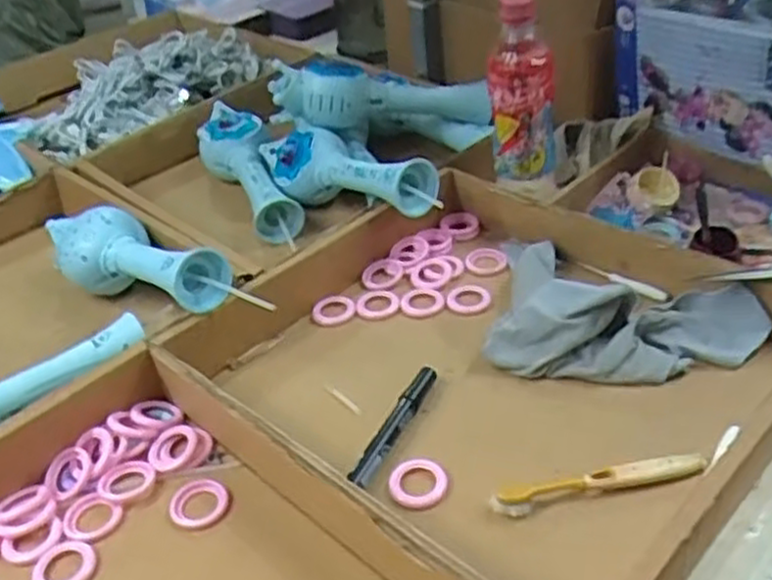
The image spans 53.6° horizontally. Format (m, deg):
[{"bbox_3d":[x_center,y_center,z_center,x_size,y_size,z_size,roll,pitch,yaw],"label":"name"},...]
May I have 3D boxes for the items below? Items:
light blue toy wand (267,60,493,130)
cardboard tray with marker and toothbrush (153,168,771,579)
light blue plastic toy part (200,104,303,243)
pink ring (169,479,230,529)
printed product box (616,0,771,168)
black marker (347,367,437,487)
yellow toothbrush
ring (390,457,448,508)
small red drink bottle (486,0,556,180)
[{"bbox_3d":[-0.005,-0.204,0.812,0.230,0.071,0.074,-1,36,-14],"label":"light blue toy wand"},{"bbox_3d":[0.084,0.039,0.563,0.349,0.056,0.371,-34,45,-32],"label":"cardboard tray with marker and toothbrush"},{"bbox_3d":[-0.148,-0.130,0.812,0.070,0.059,0.219,-18,38,-16],"label":"light blue plastic toy part"},{"bbox_3d":[-0.122,0.139,0.499,0.037,0.004,0.035,-4,37,3],"label":"pink ring"},{"bbox_3d":[0.298,-0.203,0.738,0.029,0.130,0.185,-32,45,-30],"label":"printed product box"},{"bbox_3d":[0.006,0.095,0.535,0.015,0.018,0.110,15,41,25],"label":"black marker"},{"bbox_3d":[0.134,0.119,0.479,0.140,0.016,0.017,-11,37,-7],"label":"yellow toothbrush"},{"bbox_3d":[0.021,0.125,0.495,0.037,0.008,0.034,-4,37,3],"label":"ring"},{"bbox_3d":[0.128,-0.187,0.714,0.064,0.161,0.053,2,37,11],"label":"small red drink bottle"}]

